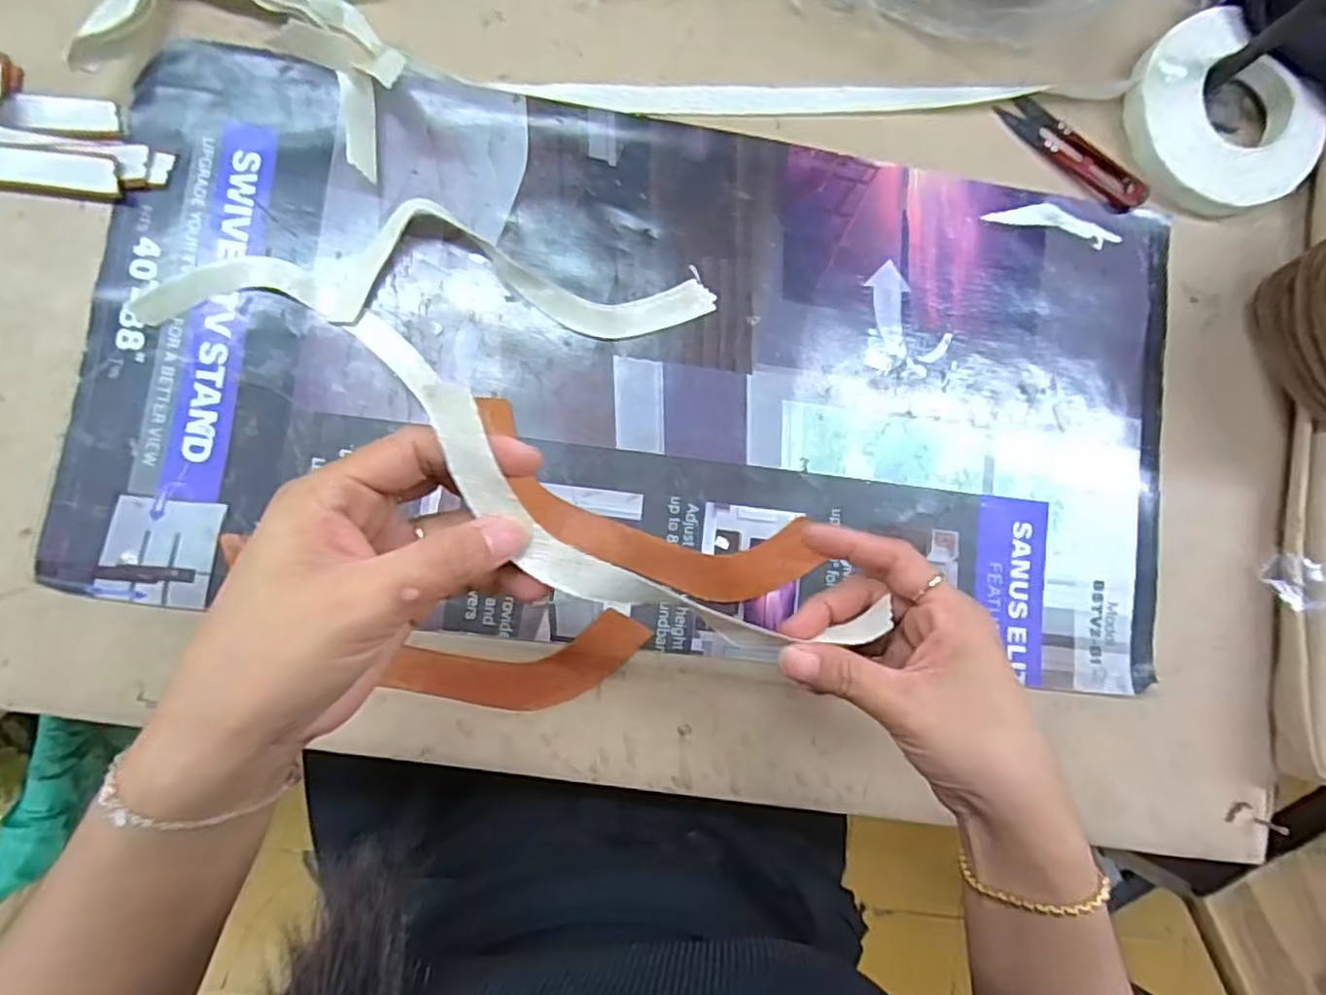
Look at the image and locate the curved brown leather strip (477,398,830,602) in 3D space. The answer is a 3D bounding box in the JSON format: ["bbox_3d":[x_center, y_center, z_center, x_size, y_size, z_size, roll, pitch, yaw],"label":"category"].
[{"bbox_3d":[-0.012,0.010,0.366,0.192,0.006,0.058,22,83,-5],"label":"curved brown leather strip"}]

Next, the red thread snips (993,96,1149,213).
[{"bbox_3d":[0.245,-0.206,0.410,0.097,0.009,0.025,36,83,-3],"label":"red thread snips"}]

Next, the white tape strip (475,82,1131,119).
[{"bbox_3d":[0.095,-0.230,0.401,0.365,0.009,0.021,-4,87,-6],"label":"white tape strip"}]

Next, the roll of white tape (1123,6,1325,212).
[{"bbox_3d":[0.332,-0.223,0.410,0.116,0.028,0.098,36,83,-3],"label":"roll of white tape"}]

